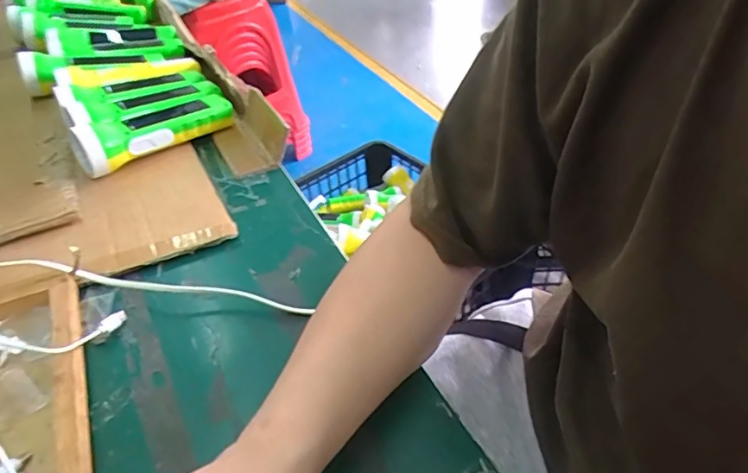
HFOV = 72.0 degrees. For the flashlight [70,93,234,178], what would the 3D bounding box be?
[{"bbox_3d":[-0.235,-0.116,0.563,0.052,0.048,0.166,31,50,32],"label":"flashlight"}]

